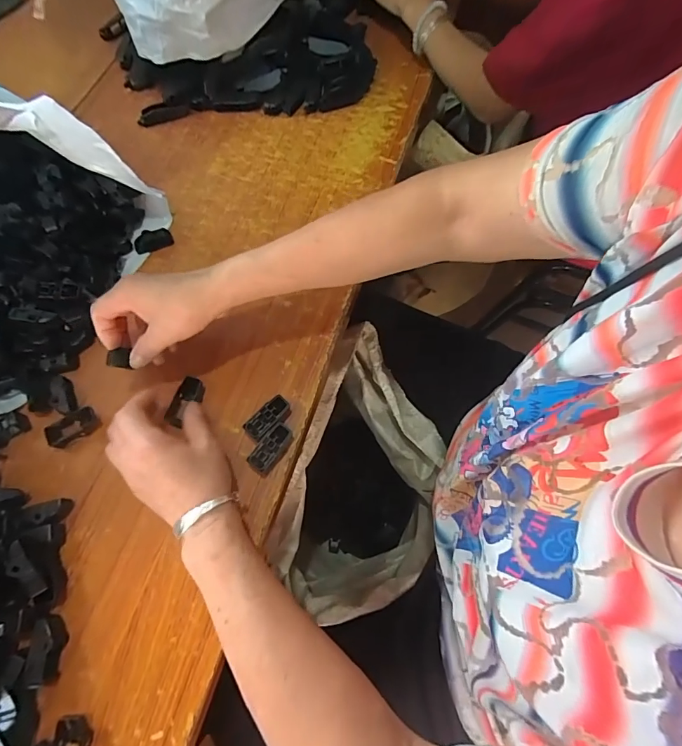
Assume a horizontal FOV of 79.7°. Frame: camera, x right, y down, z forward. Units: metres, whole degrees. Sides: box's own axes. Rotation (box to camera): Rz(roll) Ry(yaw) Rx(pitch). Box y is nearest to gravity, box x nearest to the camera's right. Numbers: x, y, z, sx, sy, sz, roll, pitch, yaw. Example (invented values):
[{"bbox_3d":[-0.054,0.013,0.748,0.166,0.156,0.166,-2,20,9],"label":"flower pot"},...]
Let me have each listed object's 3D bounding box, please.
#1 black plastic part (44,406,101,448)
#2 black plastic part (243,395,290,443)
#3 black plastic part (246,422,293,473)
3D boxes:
[{"bbox_3d":[-0.277,0.055,0.422,0.050,0.014,0.026,-34,71,-13],"label":"black plastic part"},{"bbox_3d":[-0.074,0.049,0.421,0.024,0.020,0.050,42,74,16],"label":"black plastic part"},{"bbox_3d":[-0.069,0.077,0.410,0.023,0.024,0.049,37,72,14],"label":"black plastic part"}]

